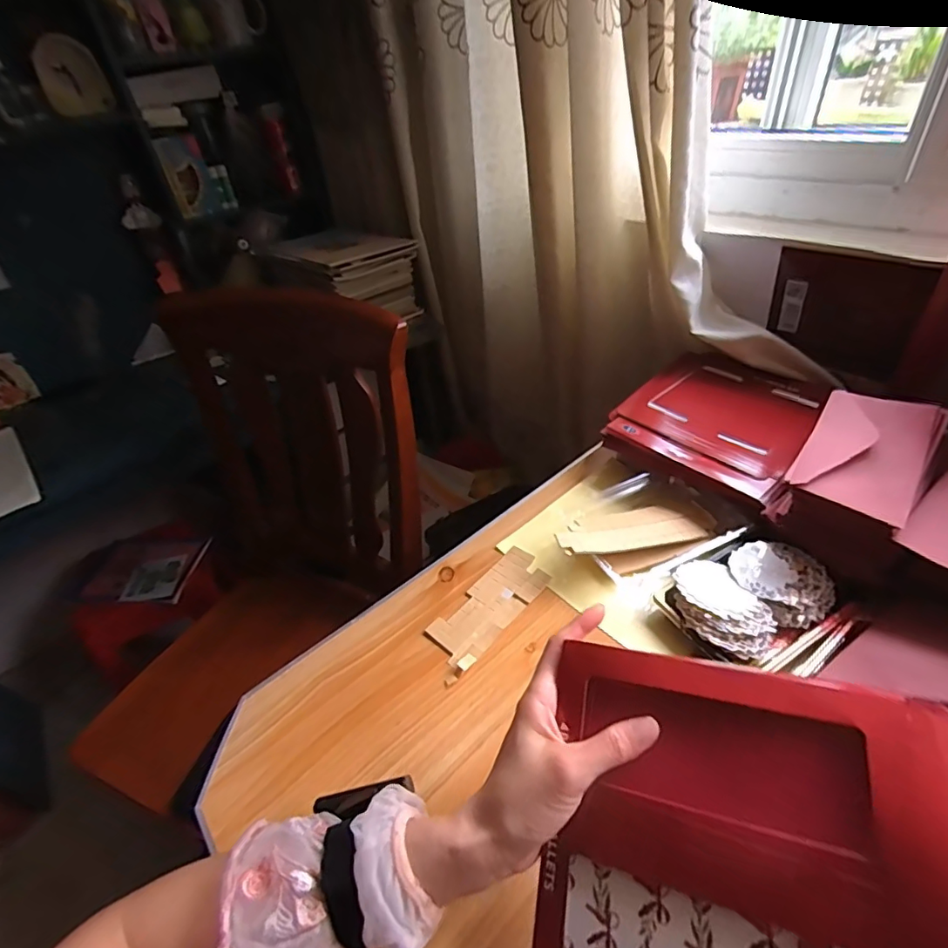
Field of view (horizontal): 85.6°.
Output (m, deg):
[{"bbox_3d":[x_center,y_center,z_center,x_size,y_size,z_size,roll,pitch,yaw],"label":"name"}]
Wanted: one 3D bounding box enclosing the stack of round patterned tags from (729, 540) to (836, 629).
[{"bbox_3d":[0.298,0.103,0.497,0.076,0.020,0.088,-22,41,-17],"label":"stack of round patterned tags"}]

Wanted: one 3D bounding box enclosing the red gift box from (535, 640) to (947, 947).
[{"bbox_3d":[0.154,0.207,0.274,0.227,0.050,0.191,0,68,29],"label":"red gift box"}]

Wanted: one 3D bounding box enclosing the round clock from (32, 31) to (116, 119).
[{"bbox_3d":[-0.685,-0.686,0.883,0.033,0.115,0.138,6,39,4],"label":"round clock"}]

